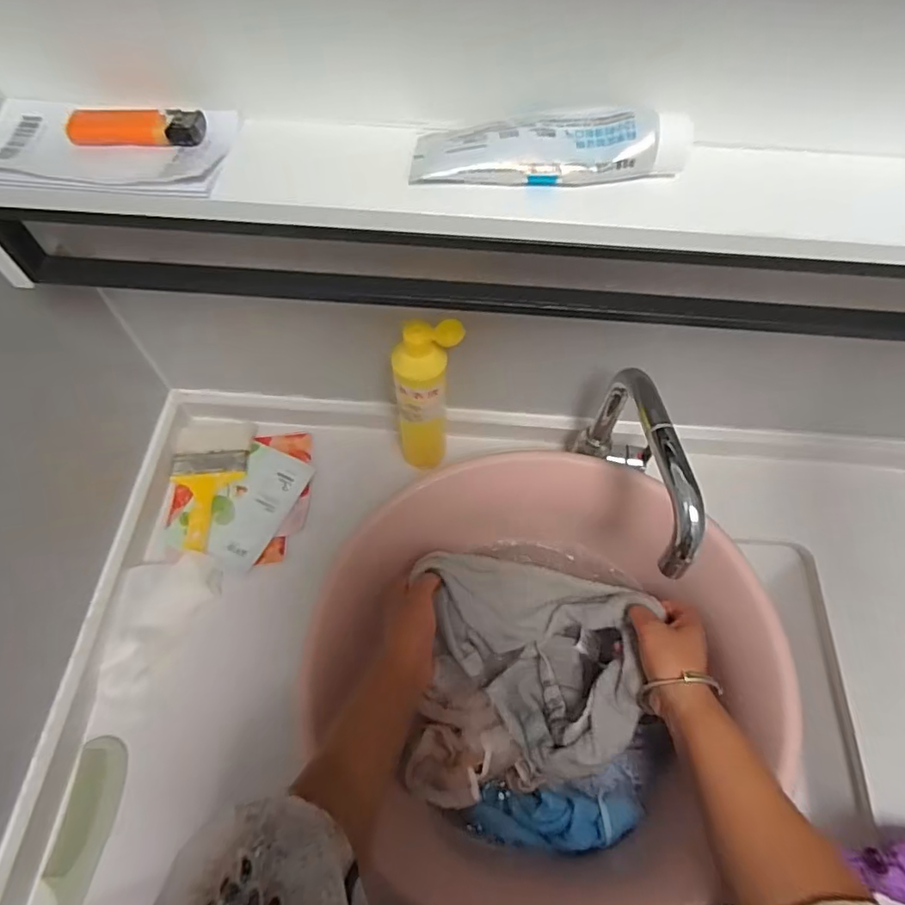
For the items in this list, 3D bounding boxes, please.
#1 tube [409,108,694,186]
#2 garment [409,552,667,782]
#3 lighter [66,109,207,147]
[{"bbox_3d":[0.059,-0.188,0.345,0.162,0.034,0.040,3,61,-1],"label":"tube"},{"bbox_3d":[0.072,0.215,0.576,0.210,0.116,0.176,10,61,3],"label":"garment"},{"bbox_3d":[-0.202,-0.210,0.363,0.081,0.014,0.025,1,61,-2],"label":"lighter"}]

